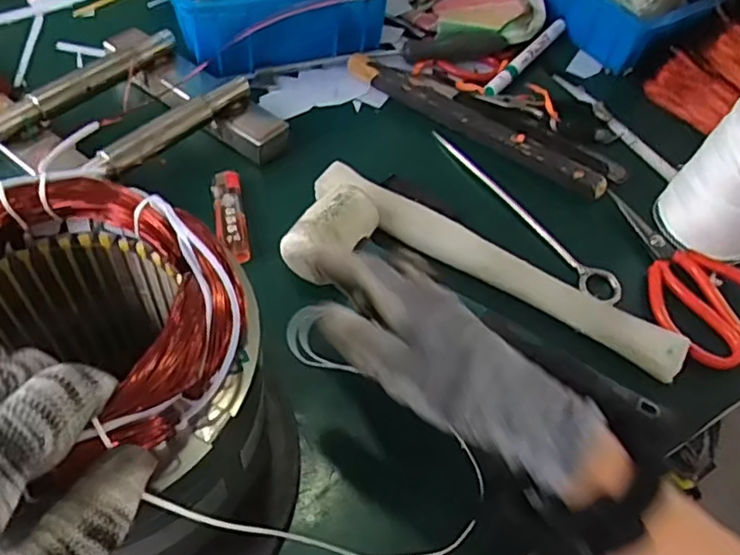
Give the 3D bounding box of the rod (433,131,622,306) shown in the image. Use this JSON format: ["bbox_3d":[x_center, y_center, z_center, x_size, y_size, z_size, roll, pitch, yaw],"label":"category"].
[{"bbox_3d":[0.121,-0.056,0.508,0.026,0.009,0.215,-28,61,-23],"label":"rod"}]

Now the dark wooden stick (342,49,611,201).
[{"bbox_3d":[0.090,-0.142,0.556,0.261,0.017,0.028,35,58,19],"label":"dark wooden stick"}]

